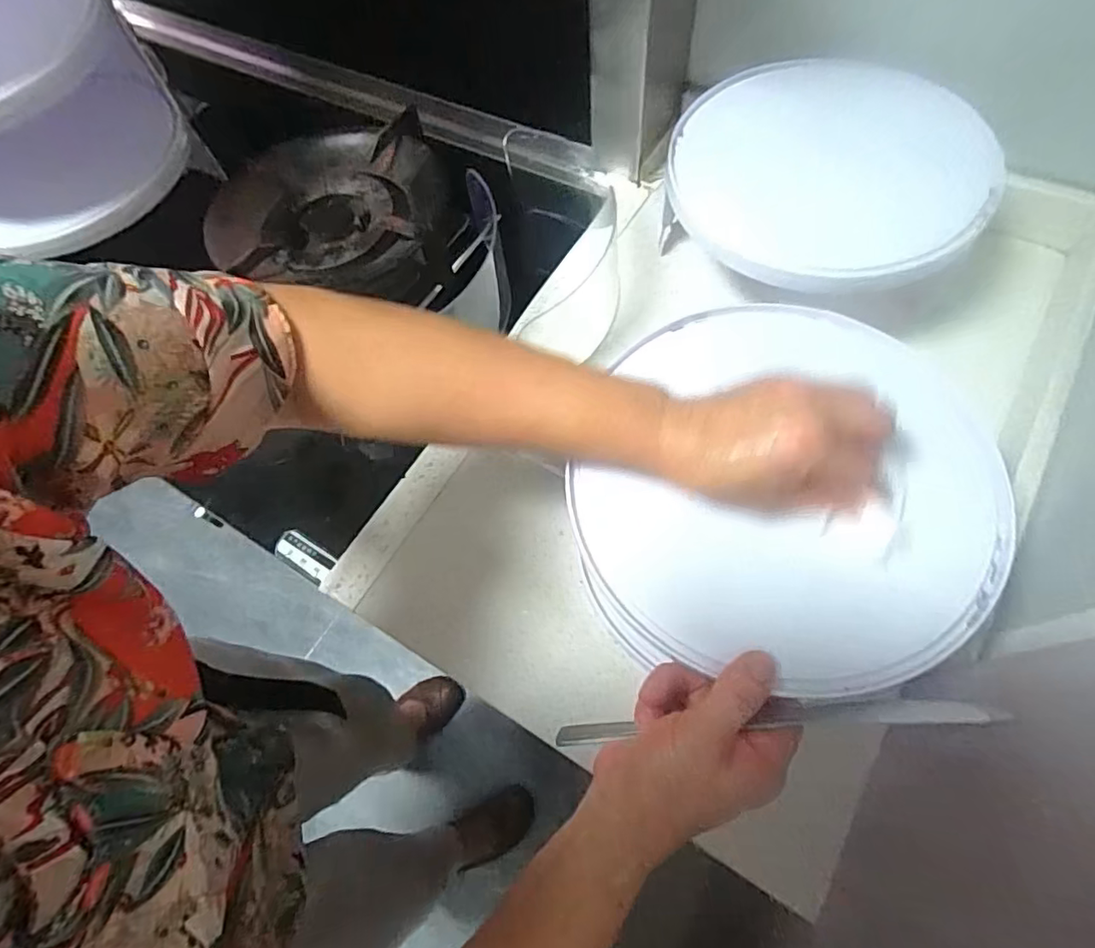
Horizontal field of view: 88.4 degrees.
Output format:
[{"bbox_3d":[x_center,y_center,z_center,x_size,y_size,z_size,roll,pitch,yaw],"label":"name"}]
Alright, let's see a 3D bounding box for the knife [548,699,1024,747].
[{"bbox_3d":[0.103,0.125,0.286,0.207,0.016,0.015,-14,64,20],"label":"knife"}]

